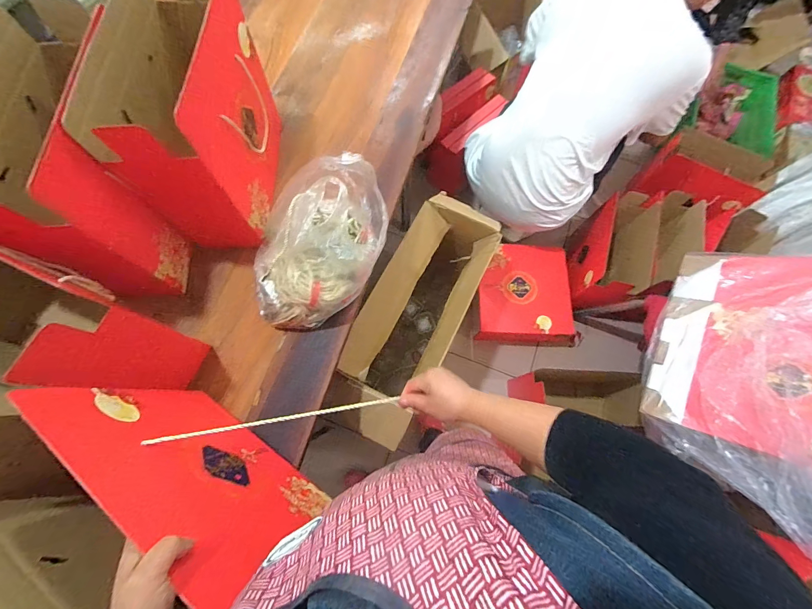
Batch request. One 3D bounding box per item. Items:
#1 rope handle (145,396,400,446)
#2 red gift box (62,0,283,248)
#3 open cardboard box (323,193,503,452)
[{"bbox_3d":[-0.161,0.153,0.469,0.311,0.012,0.008,-4,71,-20],"label":"rope handle"},{"bbox_3d":[-0.368,-0.347,0.662,0.174,0.318,0.373,2,72,-2],"label":"red gift box"},{"bbox_3d":[0.028,0.058,1.099,0.229,0.456,0.674,26,73,6],"label":"open cardboard box"}]

